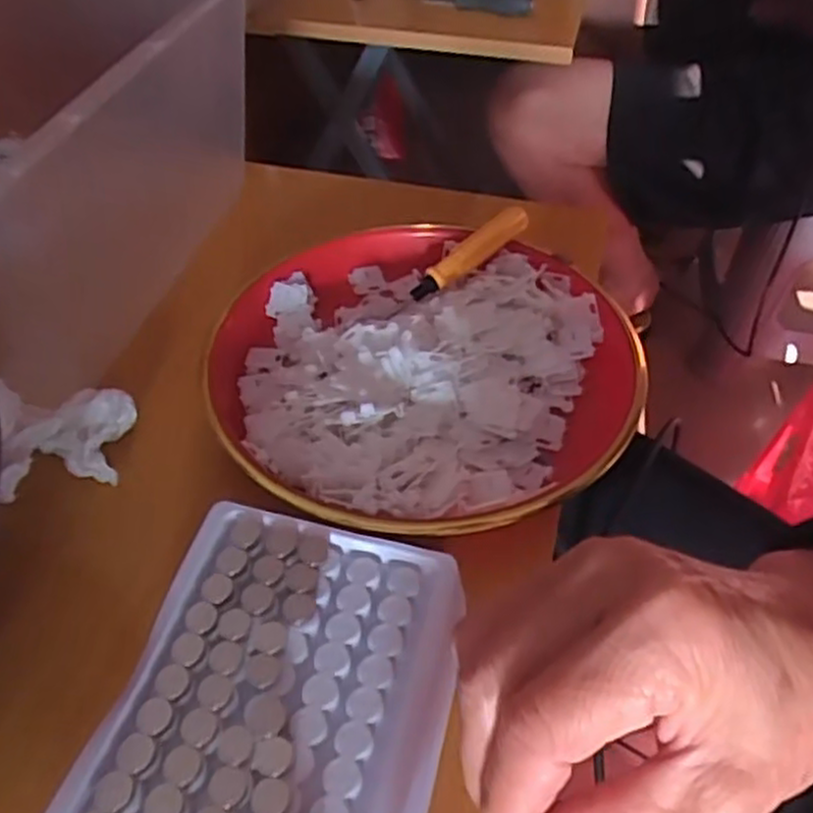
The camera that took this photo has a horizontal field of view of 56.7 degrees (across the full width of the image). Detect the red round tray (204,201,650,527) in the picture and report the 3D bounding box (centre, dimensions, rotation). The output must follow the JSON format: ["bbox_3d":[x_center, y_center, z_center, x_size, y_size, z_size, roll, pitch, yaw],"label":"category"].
[{"bbox_3d":[0.006,-0.025,0.391,0.207,0.033,0.207,0,48,0],"label":"red round tray"}]

